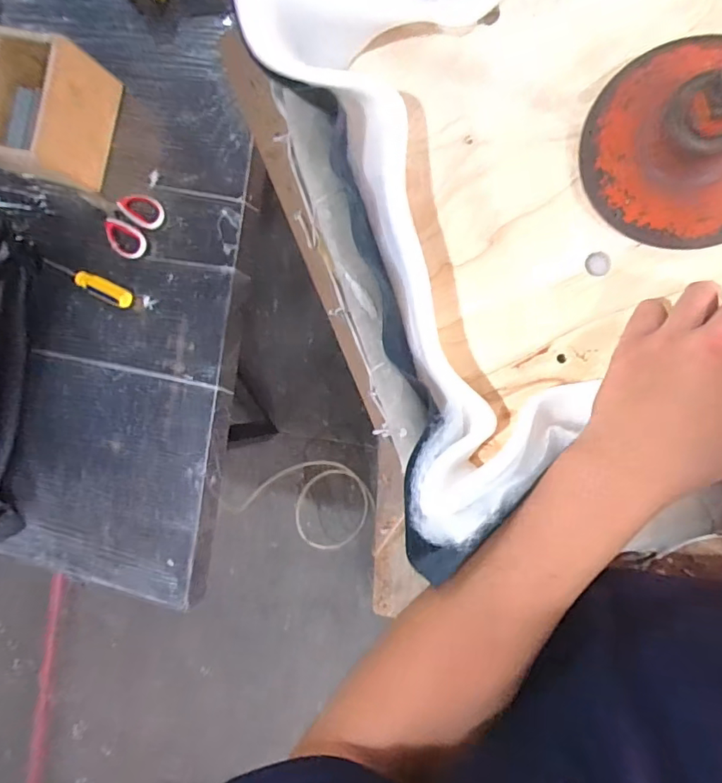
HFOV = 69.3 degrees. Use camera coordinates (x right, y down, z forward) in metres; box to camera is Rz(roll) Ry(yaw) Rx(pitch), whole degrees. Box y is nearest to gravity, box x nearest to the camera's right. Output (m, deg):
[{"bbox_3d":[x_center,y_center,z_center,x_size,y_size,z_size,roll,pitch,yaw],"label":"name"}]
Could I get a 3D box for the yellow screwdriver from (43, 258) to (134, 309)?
[{"bbox_3d":[-0.488,-0.195,0.917,0.185,0.029,0.035,25,97,14],"label":"yellow screwdriver"}]

